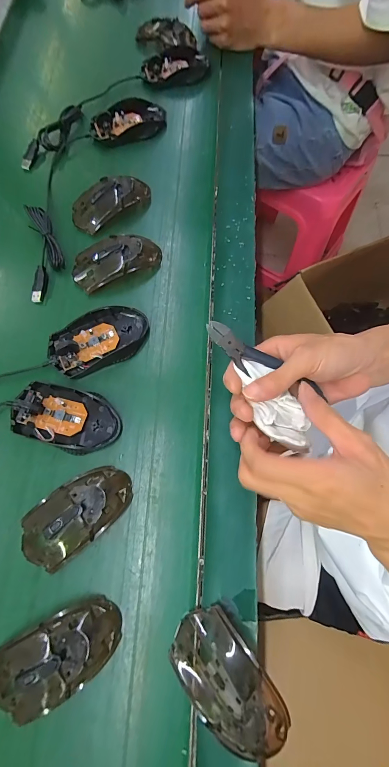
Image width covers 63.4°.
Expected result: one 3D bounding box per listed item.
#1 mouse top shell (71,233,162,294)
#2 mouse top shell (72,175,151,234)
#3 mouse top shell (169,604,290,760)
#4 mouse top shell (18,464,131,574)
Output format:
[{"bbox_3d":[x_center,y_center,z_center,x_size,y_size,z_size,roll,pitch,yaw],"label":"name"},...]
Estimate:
[{"bbox_3d":[-0.096,-0.151,0.387,0.108,0.027,0.056,-19,73,-6],"label":"mouse top shell"},{"bbox_3d":[-0.112,-0.242,0.418,0.106,0.027,0.051,-27,74,-8],"label":"mouse top shell"},{"bbox_3d":[0.027,0.244,0.256,0.059,0.031,0.105,-39,76,-11],"label":"mouse top shell"},{"bbox_3d":[-0.112,0.123,0.298,0.106,0.029,0.057,-35,75,-10],"label":"mouse top shell"}]

